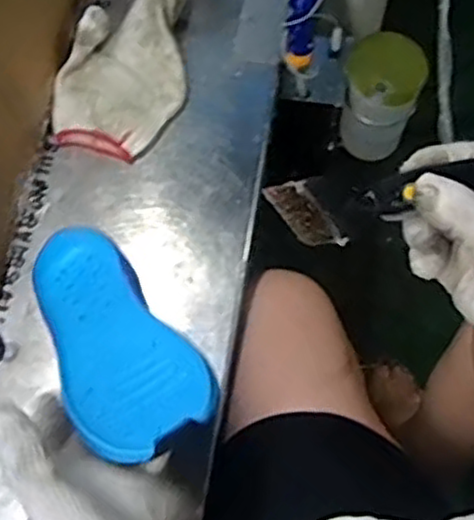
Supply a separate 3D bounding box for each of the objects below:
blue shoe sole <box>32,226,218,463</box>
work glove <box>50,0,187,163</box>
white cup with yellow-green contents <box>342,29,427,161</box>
[{"bbox_3d":[-0.089,0.051,0.514,0.085,0.027,0.226,-29,42,-11],"label":"blue shoe sole"},{"bbox_3d":[-0.099,-0.179,0.664,0.107,0.059,0.168,16,69,6],"label":"work glove"},{"bbox_3d":[0.149,-0.171,0.779,0.075,0.129,0.067,16,69,7],"label":"white cup with yellow-green contents"}]

